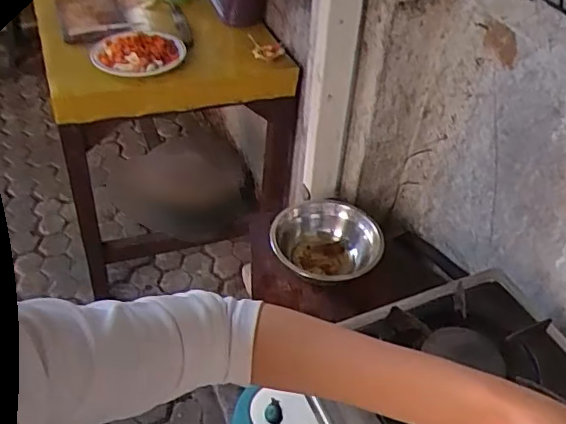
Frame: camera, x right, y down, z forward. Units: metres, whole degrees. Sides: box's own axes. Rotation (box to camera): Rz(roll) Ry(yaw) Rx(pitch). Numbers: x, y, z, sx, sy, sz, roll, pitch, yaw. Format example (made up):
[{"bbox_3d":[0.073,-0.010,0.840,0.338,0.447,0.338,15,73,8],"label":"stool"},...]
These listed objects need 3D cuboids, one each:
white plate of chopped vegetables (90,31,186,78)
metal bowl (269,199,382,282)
[{"bbox_3d":[-0.351,-0.386,1.359,0.182,0.040,0.190,2,44,-2],"label":"white plate of chopped vegetables"},{"bbox_3d":[0.078,0.070,0.993,0.163,0.095,0.179,2,44,-2],"label":"metal bowl"}]

